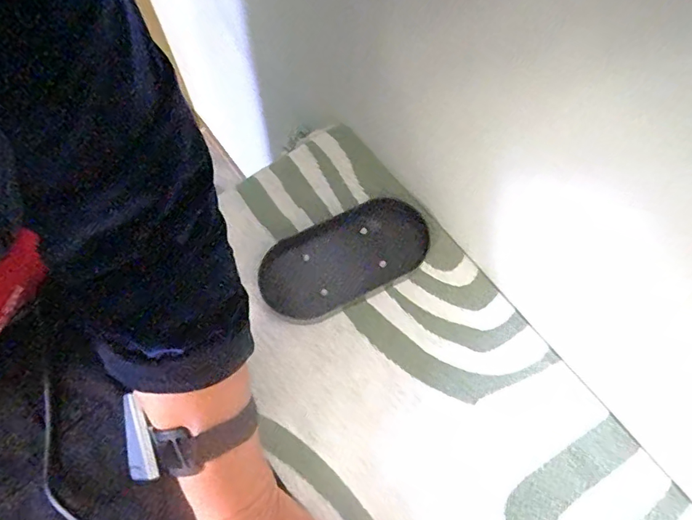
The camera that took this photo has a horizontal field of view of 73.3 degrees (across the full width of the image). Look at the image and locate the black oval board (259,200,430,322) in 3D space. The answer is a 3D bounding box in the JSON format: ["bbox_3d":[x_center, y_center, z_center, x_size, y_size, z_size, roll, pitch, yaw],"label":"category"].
[{"bbox_3d":[-0.002,-0.004,0.450,0.164,0.017,0.086,-24,70,-12],"label":"black oval board"}]

